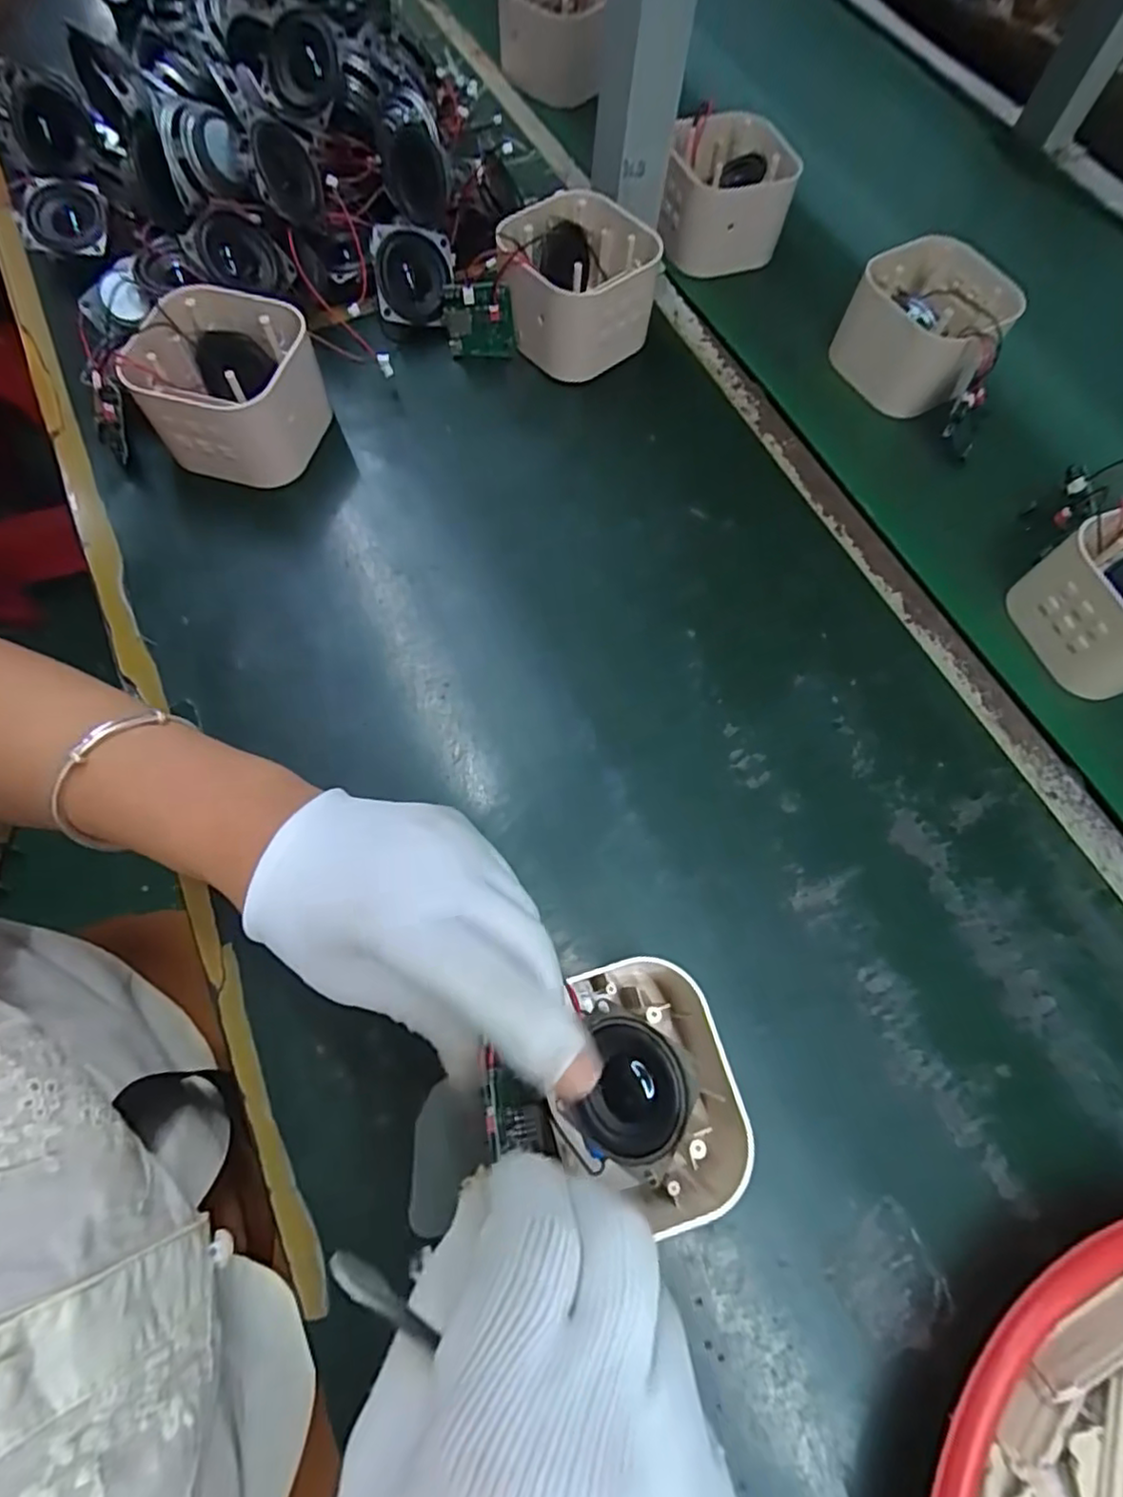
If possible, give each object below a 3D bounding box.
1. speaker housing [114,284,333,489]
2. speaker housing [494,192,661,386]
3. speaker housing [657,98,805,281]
[{"bbox_3d":[-0.196,-0.215,0.388,0.087,0.068,0.091,1,69,-2],"label":"speaker housing"},{"bbox_3d":[0.012,-0.305,0.428,0.096,0.066,0.092,-6,69,-4],"label":"speaker housing"},{"bbox_3d":[0.124,-0.422,0.485,0.091,0.052,0.106,8,69,1],"label":"speaker housing"}]

